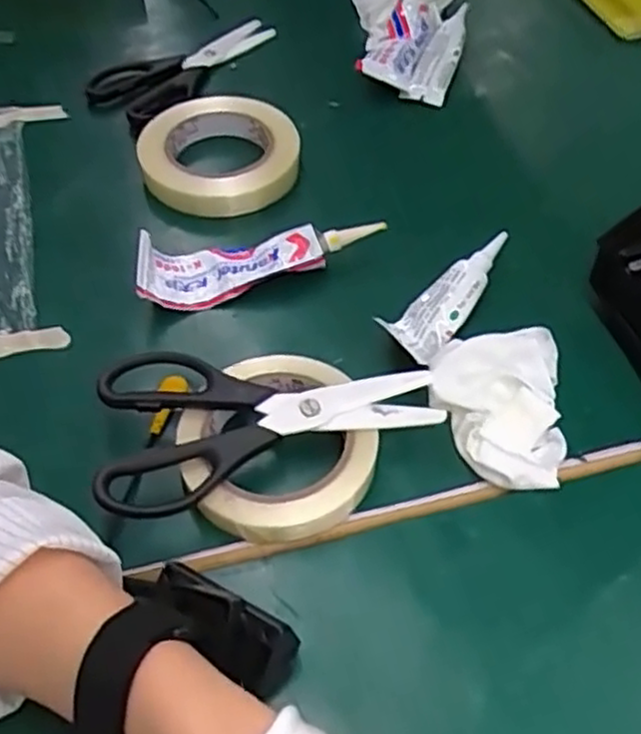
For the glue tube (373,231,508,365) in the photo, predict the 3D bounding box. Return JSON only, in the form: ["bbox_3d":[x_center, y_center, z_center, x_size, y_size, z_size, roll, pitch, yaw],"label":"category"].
[{"bbox_3d":[0.091,-0.048,0.488,0.035,0.024,0.108,36,61,23],"label":"glue tube"}]

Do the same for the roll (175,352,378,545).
[{"bbox_3d":[-0.025,0.043,0.411,0.103,0.025,0.108,0,54,0],"label":"roll"}]

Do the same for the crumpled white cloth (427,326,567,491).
[{"bbox_3d":[0.102,0.018,0.423,0.074,0.031,0.101,4,54,3],"label":"crumpled white cloth"}]

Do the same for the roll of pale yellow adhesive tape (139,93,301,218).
[{"bbox_3d":[-0.079,-0.171,0.580,0.118,0.026,0.126,-1,53,1],"label":"roll of pale yellow adhesive tape"}]

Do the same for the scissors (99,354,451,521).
[{"bbox_3d":[-0.027,0.029,0.406,0.184,0.011,0.099,-4,53,-5],"label":"scissors"}]

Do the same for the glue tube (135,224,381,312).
[{"bbox_3d":[-0.042,-0.077,0.501,0.163,0.030,0.044,-14,55,-11],"label":"glue tube"}]

